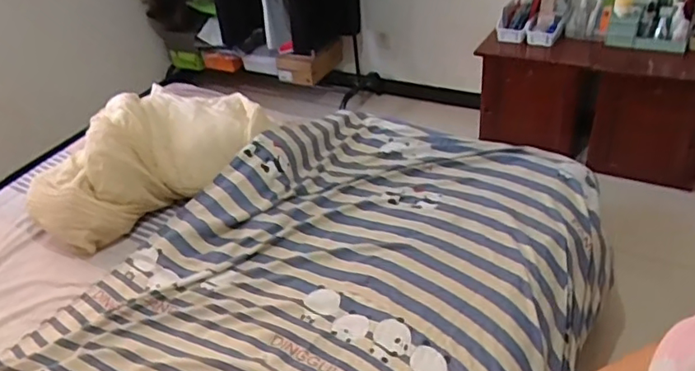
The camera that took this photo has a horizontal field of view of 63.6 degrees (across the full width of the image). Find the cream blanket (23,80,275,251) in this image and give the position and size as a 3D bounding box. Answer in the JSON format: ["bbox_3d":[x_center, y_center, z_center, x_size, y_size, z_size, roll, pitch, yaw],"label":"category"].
[{"bbox_3d":[-0.600,-0.092,1.746,0.490,0.231,0.698,19,45,31],"label":"cream blanket"}]

